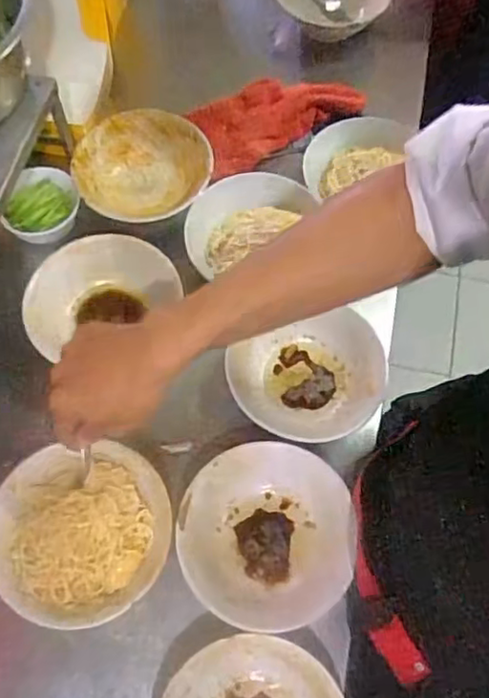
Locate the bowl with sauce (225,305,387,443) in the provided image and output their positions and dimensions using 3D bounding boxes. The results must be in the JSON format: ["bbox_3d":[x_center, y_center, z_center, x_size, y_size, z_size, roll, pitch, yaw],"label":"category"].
[{"bbox_3d":[0.069,0.027,0.640,0.160,0.045,0.136,-18,67,-10],"label":"bowl with sauce"}]

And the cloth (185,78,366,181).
[{"bbox_3d":[0.034,-0.300,0.802,0.229,0.029,0.106,-33,70,-16],"label":"cloth"}]

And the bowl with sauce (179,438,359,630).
[{"bbox_3d":[0.022,0.167,0.573,0.155,0.055,0.151,-1,65,-2],"label":"bowl with sauce"}]

